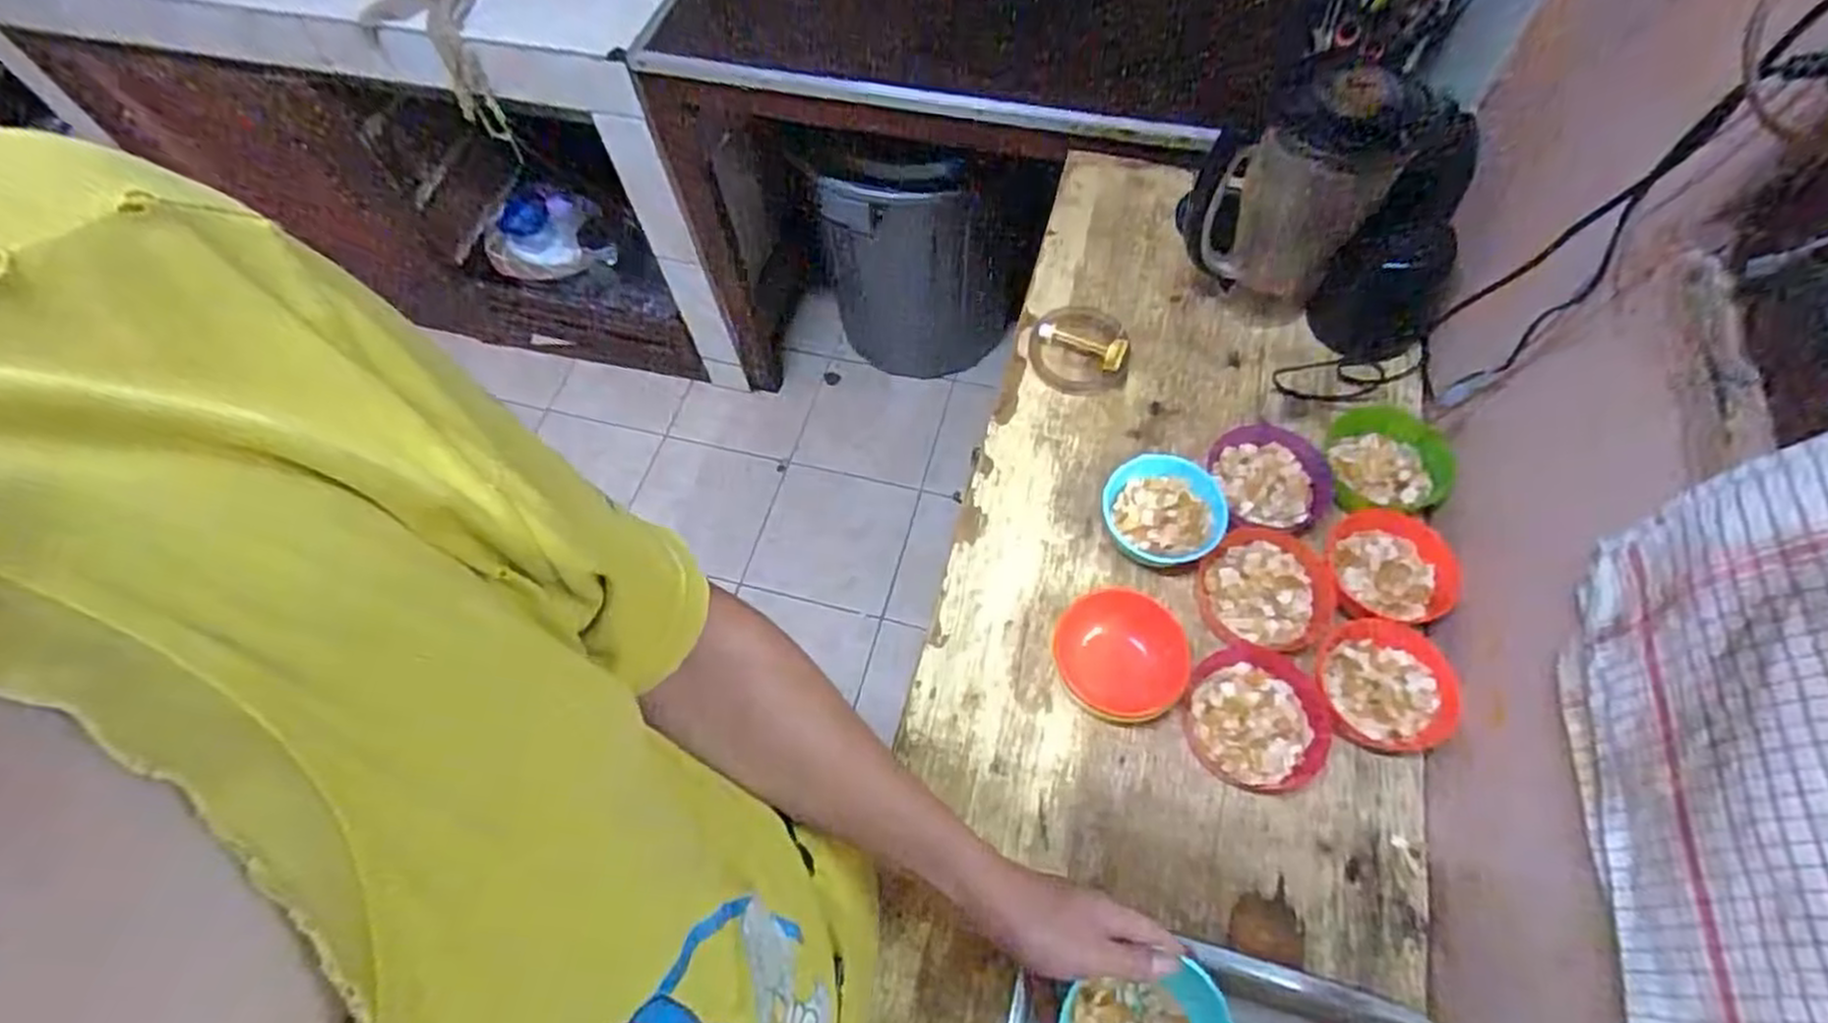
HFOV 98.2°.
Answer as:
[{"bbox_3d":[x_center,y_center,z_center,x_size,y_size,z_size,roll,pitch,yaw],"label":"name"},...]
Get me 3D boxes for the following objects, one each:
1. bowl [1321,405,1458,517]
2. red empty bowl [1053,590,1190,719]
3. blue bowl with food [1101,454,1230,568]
[{"bbox_3d":[0.472,-0.052,0.793,0.109,0.048,0.126,3,62,5],"label":"bowl"},{"bbox_3d":[0.182,0.127,0.705,0.107,0.054,0.101,-1,62,3],"label":"red empty bowl"},{"bbox_3d":[0.239,0.005,0.770,0.107,0.053,0.110,-1,62,3],"label":"blue bowl with food"}]

